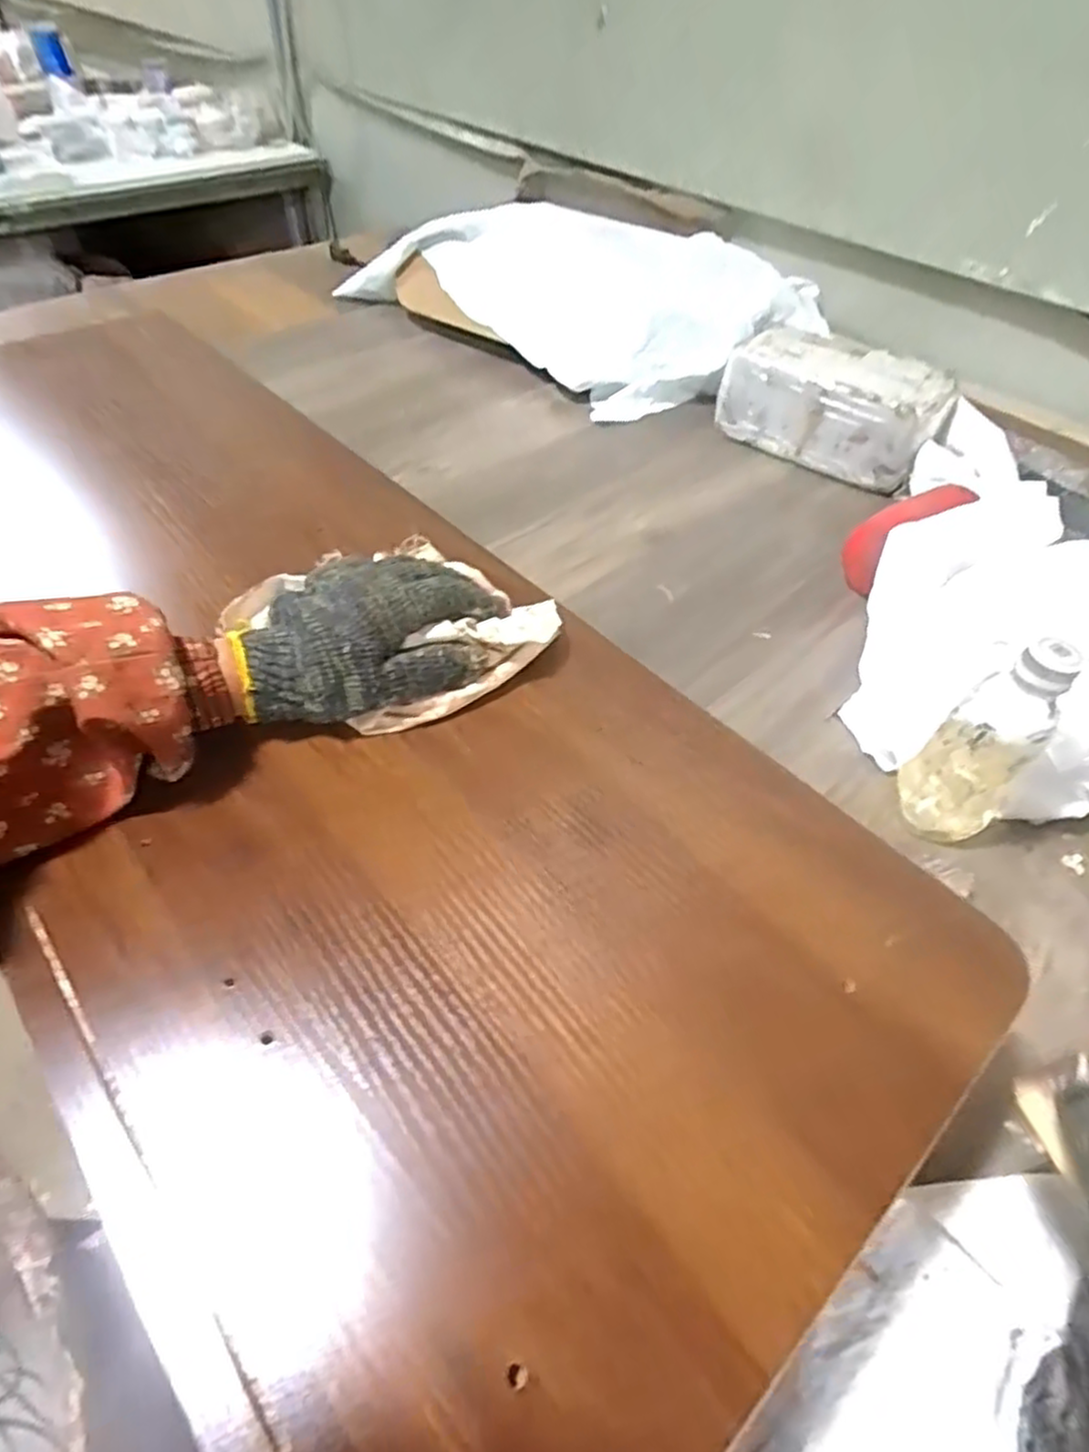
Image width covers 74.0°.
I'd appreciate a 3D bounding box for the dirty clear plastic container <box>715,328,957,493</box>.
[{"bbox_3d":[0.316,-0.359,0.817,0.238,0.106,0.093,33,55,23],"label":"dirty clear plastic container"}]

